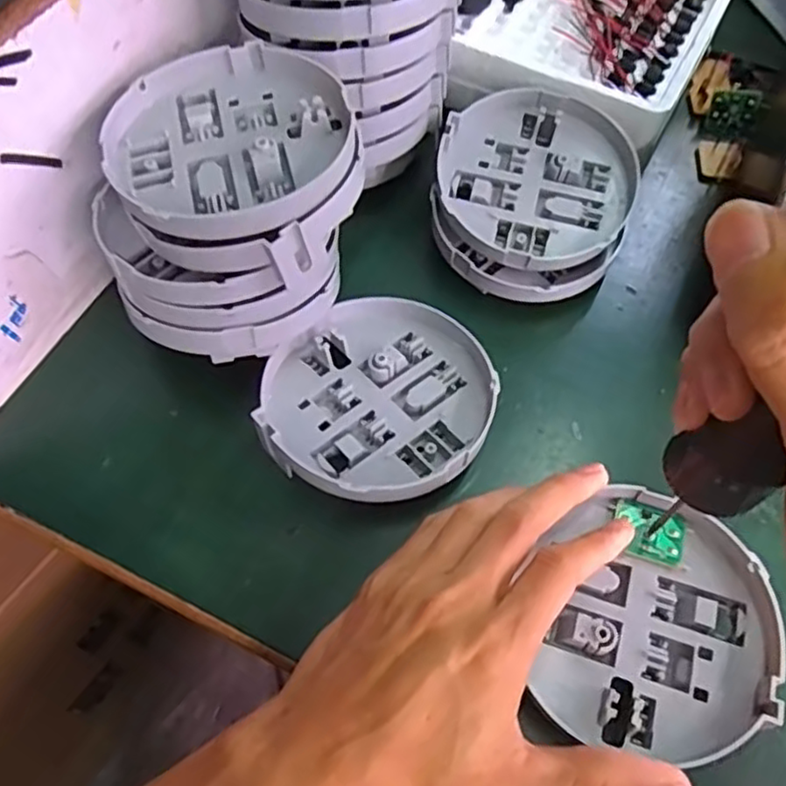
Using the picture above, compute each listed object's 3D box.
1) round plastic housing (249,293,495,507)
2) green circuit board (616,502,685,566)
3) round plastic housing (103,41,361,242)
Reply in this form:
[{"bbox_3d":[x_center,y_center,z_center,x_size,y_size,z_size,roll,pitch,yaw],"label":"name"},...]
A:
[{"bbox_3d":[-0.006,0.001,0.312,0.107,0.021,0.102,0,61,-1],"label":"round plastic housing"},{"bbox_3d":[0.110,0.060,0.288,0.029,0.004,0.022,19,62,9],"label":"green circuit board"},{"bbox_3d":[-0.069,-0.111,0.291,0.106,0.016,0.102,0,61,-1],"label":"round plastic housing"}]

